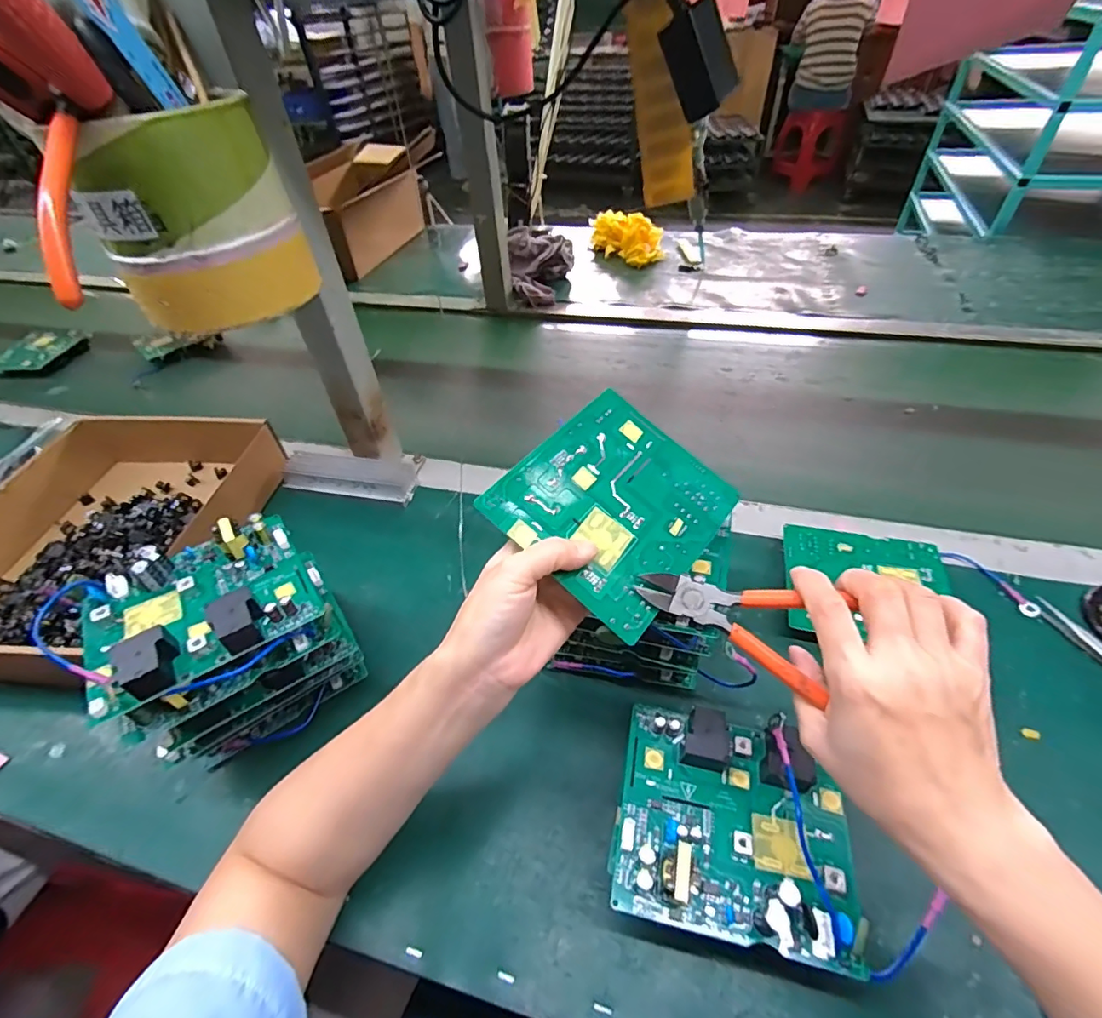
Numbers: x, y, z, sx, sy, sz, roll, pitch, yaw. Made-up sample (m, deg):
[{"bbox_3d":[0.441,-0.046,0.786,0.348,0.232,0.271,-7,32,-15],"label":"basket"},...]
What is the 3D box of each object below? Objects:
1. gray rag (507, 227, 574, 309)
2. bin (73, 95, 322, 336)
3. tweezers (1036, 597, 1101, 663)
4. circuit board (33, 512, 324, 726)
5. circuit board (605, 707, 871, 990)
[{"bbox_3d":[-0.018,-0.459,0.948,0.120,0.094,0.163,-2,47,3],"label":"gray rag"},{"bbox_3d":[-0.231,-0.195,0.342,0.088,0.116,0.097,-2,47,3],"label":"bin"},{"bbox_3d":[0.451,0.118,0.411,0.019,0.004,0.107,-19,48,-13],"label":"tweezers"},{"bbox_3d":[-0.241,0.069,0.336,0.145,0.041,0.111,-30,51,-22],"label":"circuit board"},{"bbox_3d":[0.107,0.180,0.295,0.130,0.028,0.113,8,48,12],"label":"circuit board"}]

